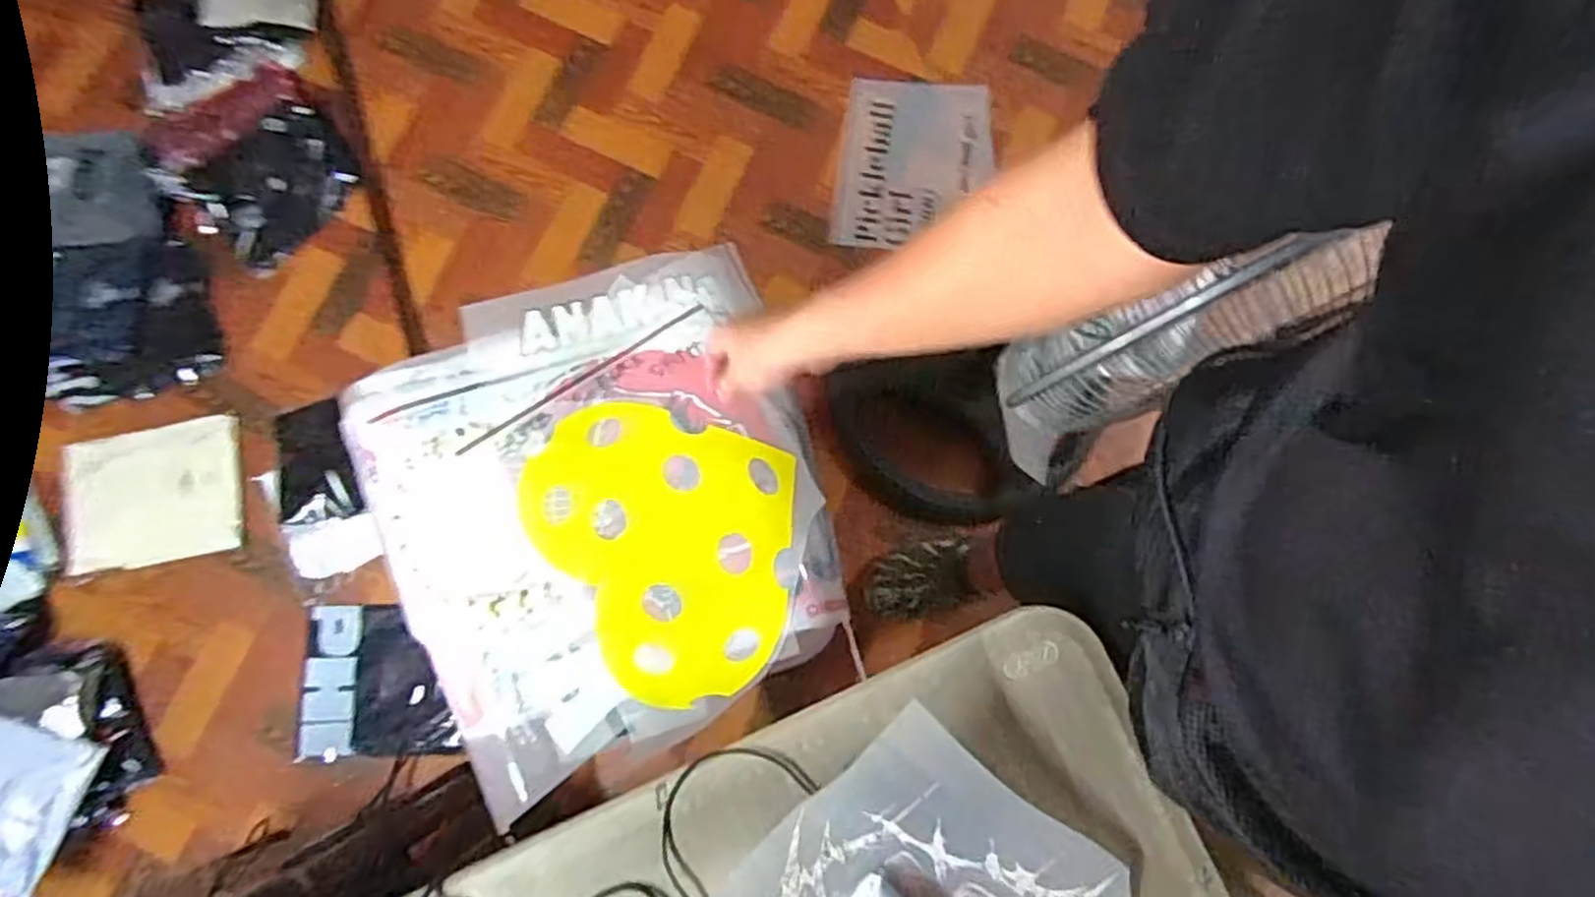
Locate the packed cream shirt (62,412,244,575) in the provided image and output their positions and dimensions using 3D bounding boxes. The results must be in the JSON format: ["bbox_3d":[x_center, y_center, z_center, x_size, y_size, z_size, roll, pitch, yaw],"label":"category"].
[{"bbox_3d":[-1.099,0.077,1.310,0.276,0.020,0.234,-10,78,-3],"label":"packed cream shirt"}]

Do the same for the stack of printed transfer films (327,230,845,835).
[{"bbox_3d":[-0.174,0.050,0.705,0.396,0.049,0.414,-24,79,-6],"label":"stack of printed transfer films"}]

